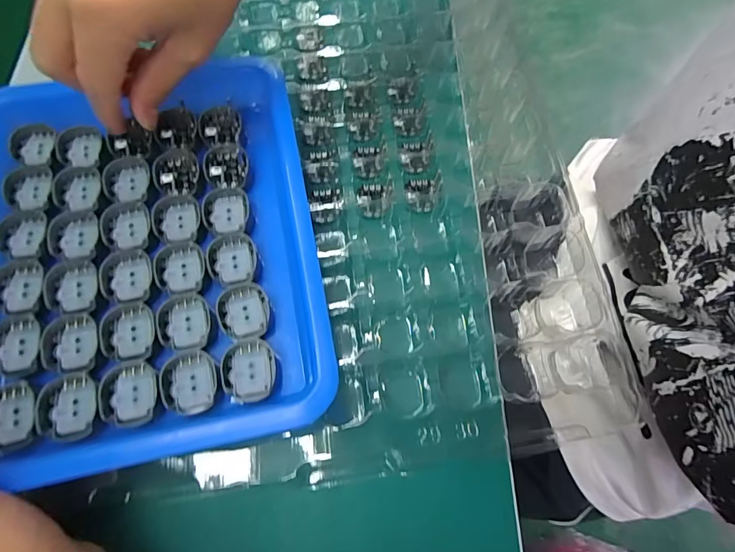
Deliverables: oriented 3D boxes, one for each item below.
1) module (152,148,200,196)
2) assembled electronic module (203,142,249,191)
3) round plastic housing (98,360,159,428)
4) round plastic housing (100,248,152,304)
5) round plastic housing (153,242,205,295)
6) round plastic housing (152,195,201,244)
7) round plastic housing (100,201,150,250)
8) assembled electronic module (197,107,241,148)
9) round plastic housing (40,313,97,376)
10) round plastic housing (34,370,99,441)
[{"bbox_3d":[-0.109,-0.060,0.236,0.024,0.006,0.031,-9,69,-2],"label":"module"},{"bbox_3d":[-0.082,-0.064,0.239,0.024,0.004,0.030,-16,69,-4],"label":"assembled electronic module"},{"bbox_3d":[-0.110,0.054,0.191,0.024,0.007,0.028,-4,69,0],"label":"round plastic housing"},{"bbox_3d":[-0.123,-0.001,0.212,0.022,0.007,0.030,-13,69,-3],"label":"round plastic housing"},{"bbox_3d":[-0.098,-0.005,0.215,0.024,0.007,0.028,-4,69,0],"label":"round plastic housing"},{"bbox_3d":[-0.104,-0.031,0.227,0.024,0.007,0.029,-10,69,-2],"label":"round plastic housing"},{"bbox_3d":[-0.131,-0.027,0.224,0.023,0.005,0.029,-15,69,-4],"label":"round plastic housing"},{"bbox_3d":[-0.089,-0.090,0.250,0.025,0.004,0.029,-19,70,-6],"label":"assembled electronic module"},{"bbox_3d":[-0.142,0.032,0.199,0.023,0.008,0.029,-9,69,-2],"label":"round plastic housing"},{"bbox_3d":[-0.136,0.059,0.187,0.023,0.005,0.029,-6,69,-1],"label":"round plastic housing"}]

